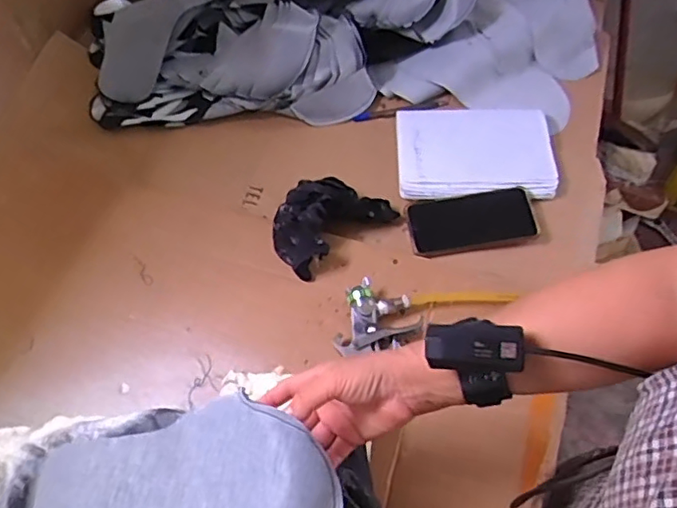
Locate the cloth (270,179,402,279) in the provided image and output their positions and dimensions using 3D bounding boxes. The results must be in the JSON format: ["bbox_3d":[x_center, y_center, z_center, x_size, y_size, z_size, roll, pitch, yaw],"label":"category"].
[{"bbox_3d":[-0.012,-0.050,0.724,0.157,0.057,0.091,-38,66,-20],"label":"cloth"}]

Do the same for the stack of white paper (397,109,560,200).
[{"bbox_3d":[0.189,-0.142,0.802,0.213,0.019,0.141,0,59,0],"label":"stack of white paper"}]

